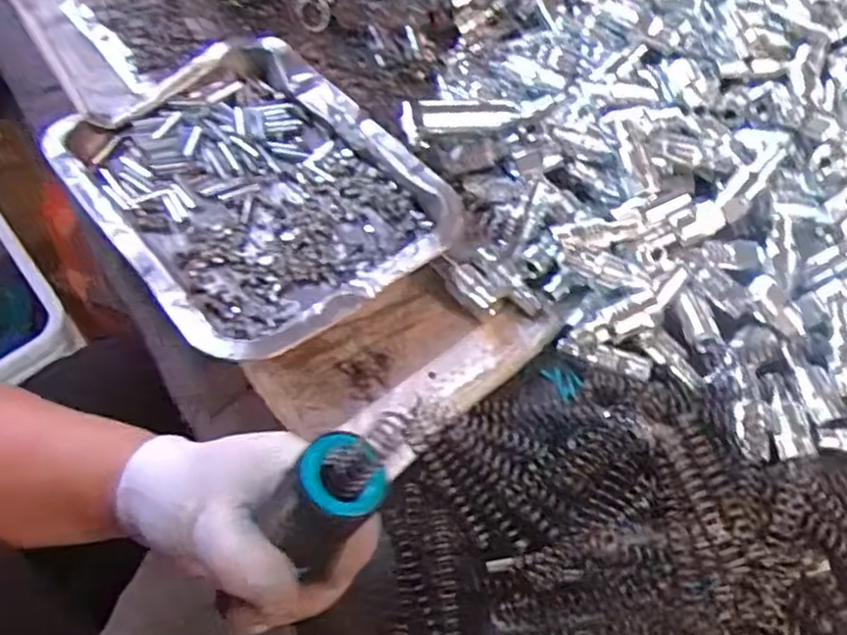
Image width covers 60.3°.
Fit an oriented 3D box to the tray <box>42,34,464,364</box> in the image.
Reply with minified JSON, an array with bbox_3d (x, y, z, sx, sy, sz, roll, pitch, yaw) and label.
[{"bbox_3d":[-0.114,-0.089,0.481,0.186,0.039,0.256,-35,63,-19],"label":"tray"}]

